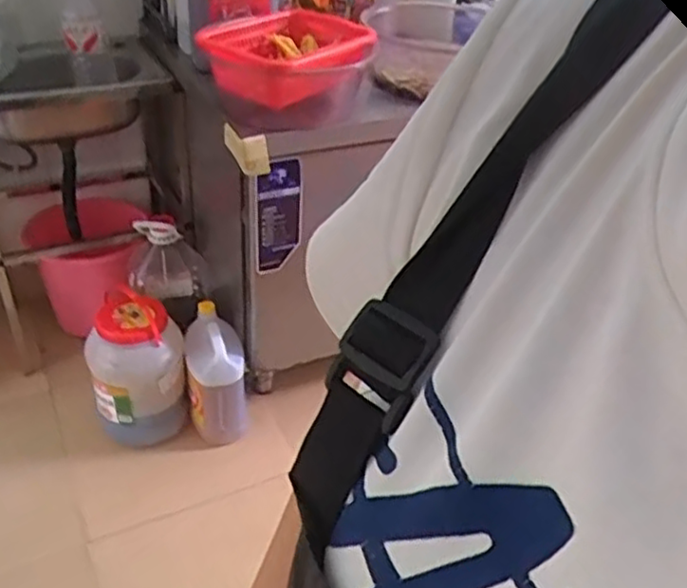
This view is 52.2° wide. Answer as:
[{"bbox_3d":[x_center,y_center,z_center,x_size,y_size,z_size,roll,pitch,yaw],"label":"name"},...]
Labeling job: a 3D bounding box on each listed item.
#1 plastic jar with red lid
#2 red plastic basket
[{"bbox_3d":[-0.469,0.170,1.614,0.197,0.329,0.215,3,36,-2],"label":"plastic jar with red lid"},{"bbox_3d":[-0.111,-0.470,1.364,0.336,0.097,0.275,-28,47,-37],"label":"red plastic basket"}]

